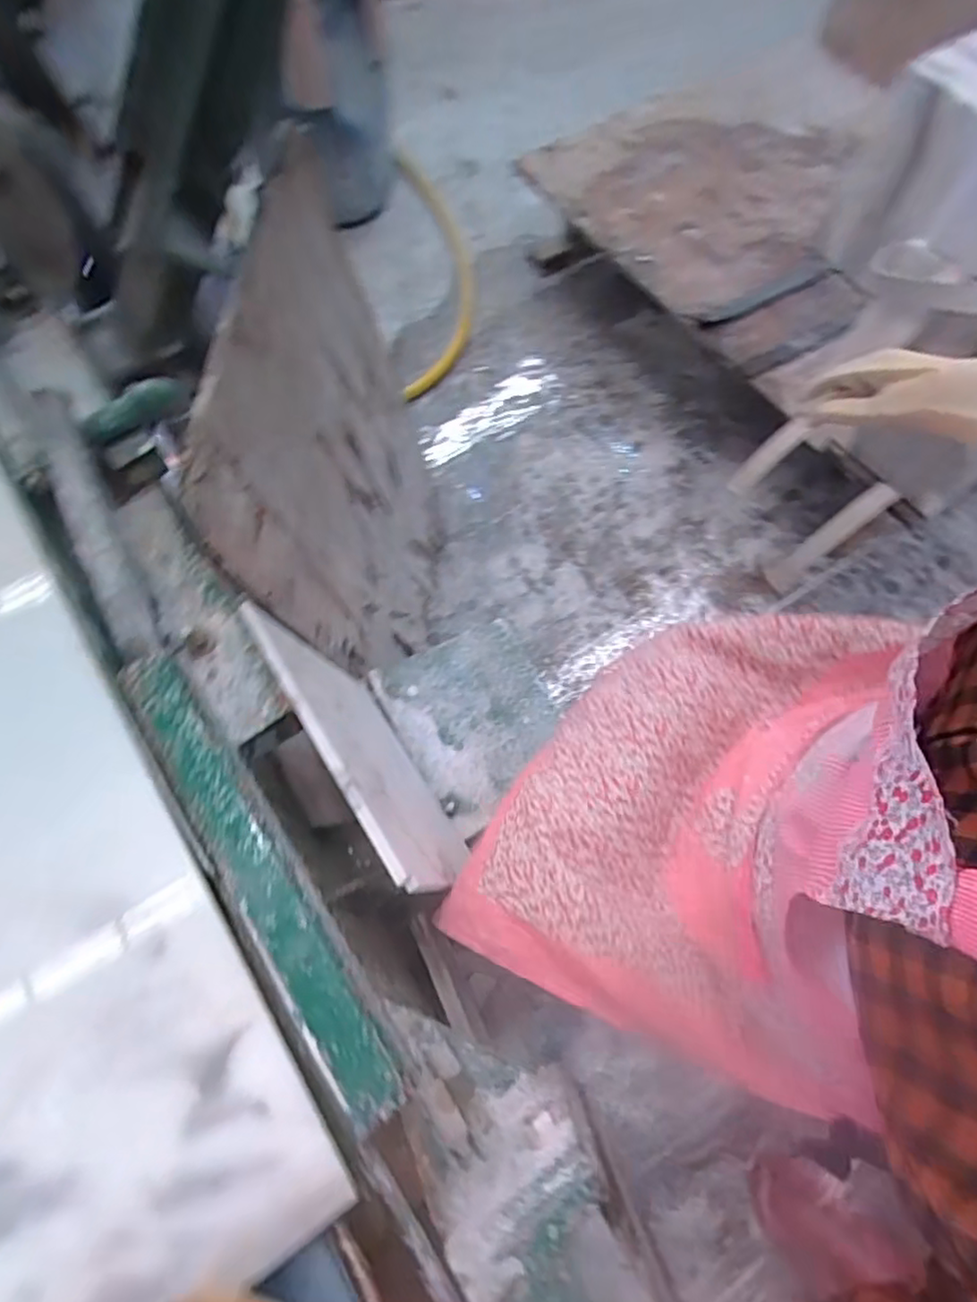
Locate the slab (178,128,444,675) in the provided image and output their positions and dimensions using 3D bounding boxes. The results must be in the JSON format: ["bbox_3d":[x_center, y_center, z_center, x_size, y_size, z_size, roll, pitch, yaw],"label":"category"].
[{"bbox_3d":[-0.182,-0.245,0.956,0.030,0.725,0.517,3,74,12],"label":"slab"}]

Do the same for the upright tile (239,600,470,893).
[{"bbox_3d":[-0.130,0.102,0.687,0.018,0.308,0.342,-36,68,-2],"label":"upright tile"}]

